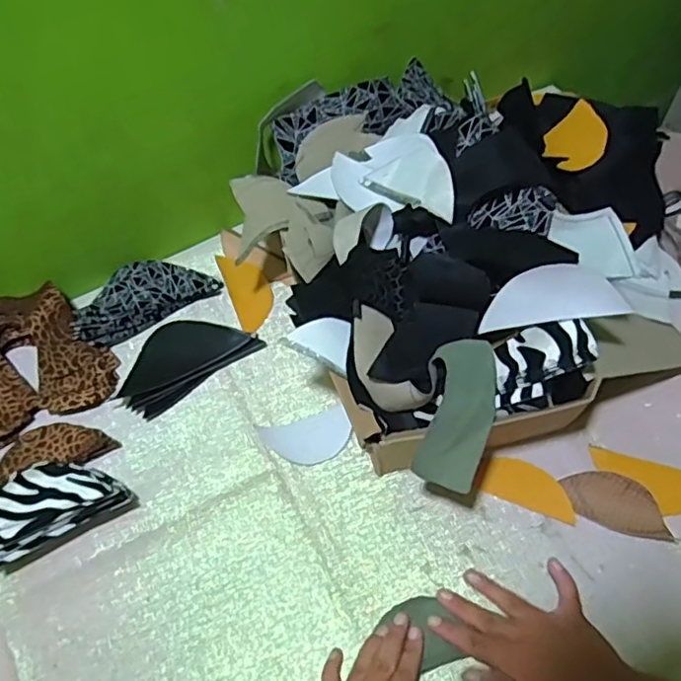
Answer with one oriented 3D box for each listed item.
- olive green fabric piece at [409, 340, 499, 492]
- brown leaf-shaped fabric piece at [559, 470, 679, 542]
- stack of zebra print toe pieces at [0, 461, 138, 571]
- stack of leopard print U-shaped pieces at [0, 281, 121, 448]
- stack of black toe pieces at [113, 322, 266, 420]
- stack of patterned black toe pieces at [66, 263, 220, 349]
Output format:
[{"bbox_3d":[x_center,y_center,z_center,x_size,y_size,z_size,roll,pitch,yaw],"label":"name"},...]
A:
[{"bbox_3d":[0.090,0.055,0.464,0.050,0.017,0.111,13,85,10],"label":"olive green fabric piece"},{"bbox_3d":[0.239,0.140,0.529,0.092,0.014,0.042,23,65,15],"label":"brown leaf-shaped fabric piece"},{"bbox_3d":[-0.251,0.144,0.532,0.123,0.063,0.064,-29,63,-12],"label":"stack of zebra print toe pieces"},{"bbox_3d":[-0.317,0.020,0.602,0.163,0.042,0.135,-23,62,-9],"label":"stack of leopard print U-shaped pieces"},{"bbox_3d":[-0.159,0.015,0.618,0.141,0.016,0.076,-33,64,-14],"label":"stack of black toe pieces"},{"bbox_3d":[-0.208,-0.050,0.646,0.145,0.027,0.070,-29,63,-12],"label":"stack of patterned black toe pieces"}]

